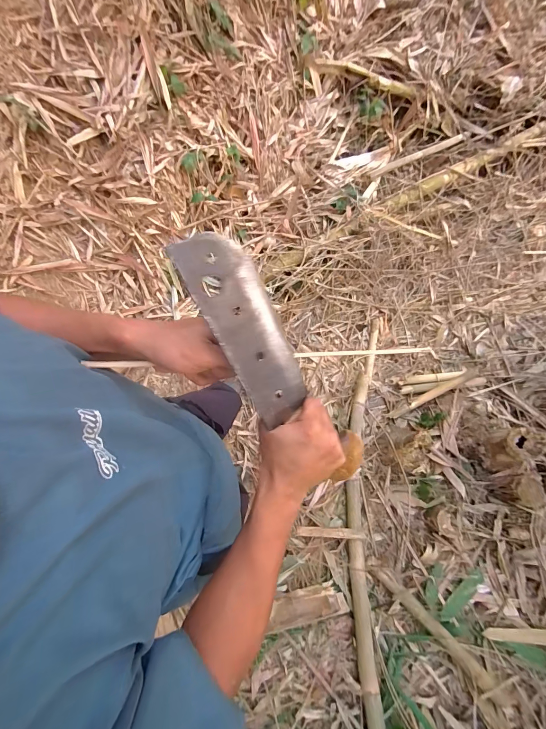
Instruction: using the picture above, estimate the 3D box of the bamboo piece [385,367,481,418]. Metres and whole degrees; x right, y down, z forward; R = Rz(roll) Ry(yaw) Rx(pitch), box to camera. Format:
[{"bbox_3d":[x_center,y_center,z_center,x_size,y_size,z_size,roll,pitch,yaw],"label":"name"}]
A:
[{"bbox_3d":[0.784,0.139,1.553,0.524,0.051,0.044,-25,74,-10],"label":"bamboo piece"}]

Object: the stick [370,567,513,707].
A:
[{"bbox_3d":[0.584,0.949,1.143,0.054,0.040,0.539,-43,64,-14],"label":"stick"}]

